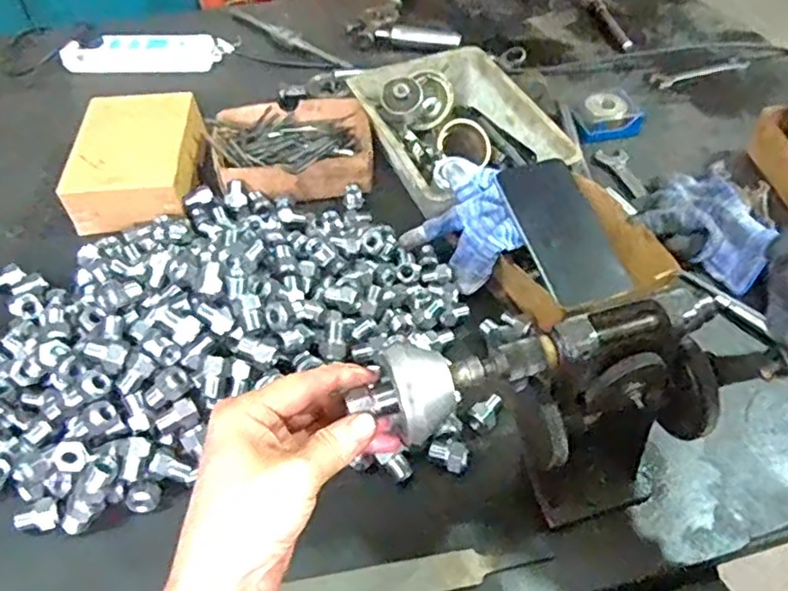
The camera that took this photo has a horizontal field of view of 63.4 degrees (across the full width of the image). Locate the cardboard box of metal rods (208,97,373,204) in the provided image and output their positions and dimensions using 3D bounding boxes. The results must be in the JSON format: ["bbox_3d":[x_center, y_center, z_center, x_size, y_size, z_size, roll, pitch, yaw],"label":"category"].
[{"bbox_3d":[-0.113,-0.163,0.726,0.178,0.052,0.145,-7,48,-7],"label":"cardboard box of metal rods"}]

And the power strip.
[{"bbox_3d":[-0.345,-0.340,0.896,0.222,0.033,0.064,-7,48,-7],"label":"power strip"}]

